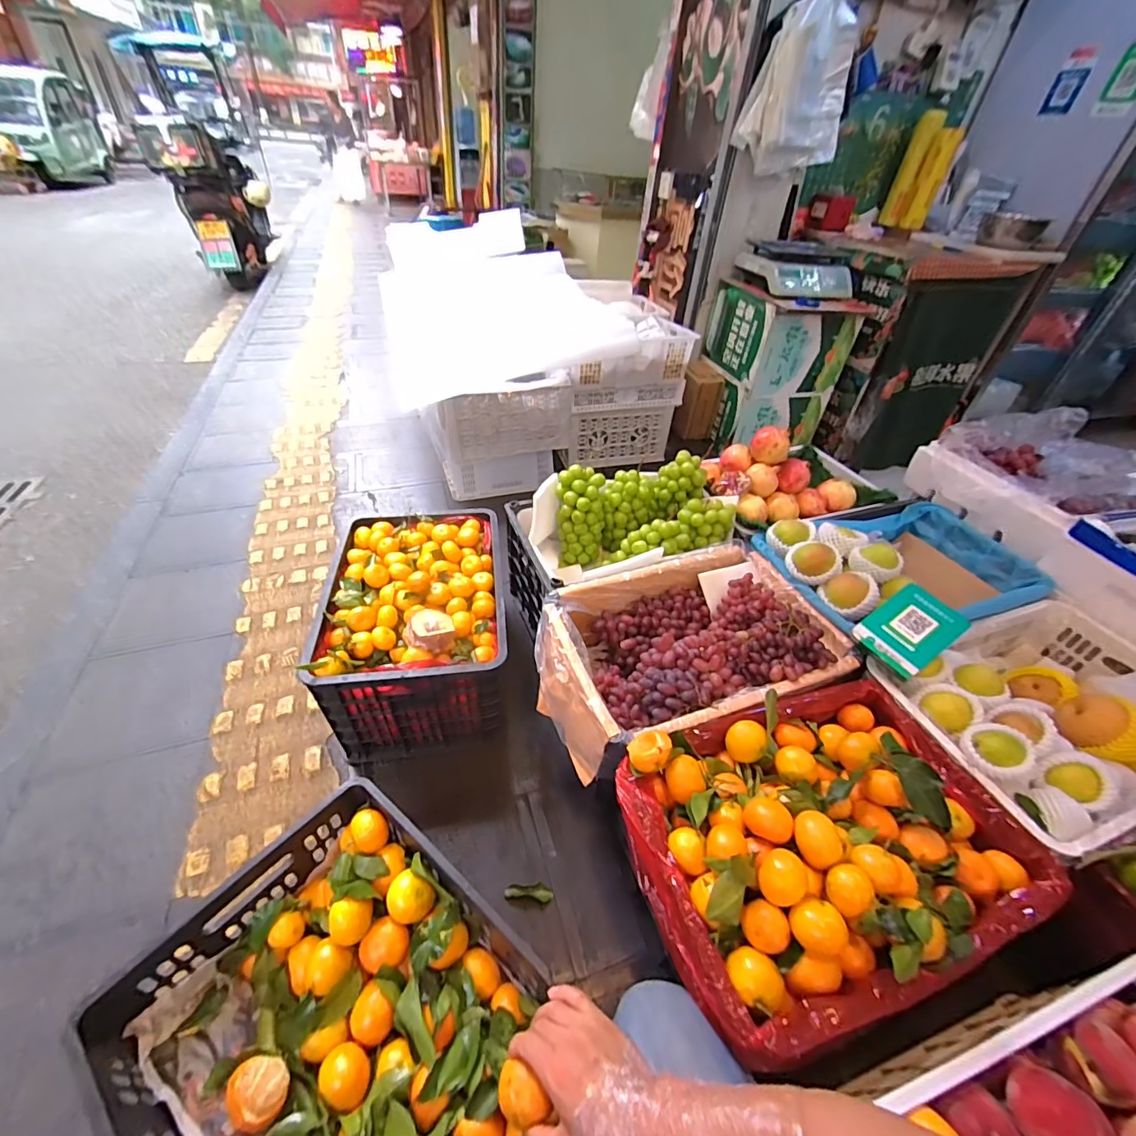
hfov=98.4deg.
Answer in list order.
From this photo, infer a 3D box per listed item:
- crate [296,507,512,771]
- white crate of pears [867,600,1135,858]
[{"bbox_3d":[-0.316,0.117,1.069,0.338,0.274,0.460,-3,42,-10],"label":"crate"},{"bbox_3d":[0.834,0.243,0.859,0.559,0.143,0.370,-11,41,-29],"label":"white crate of pears"}]

